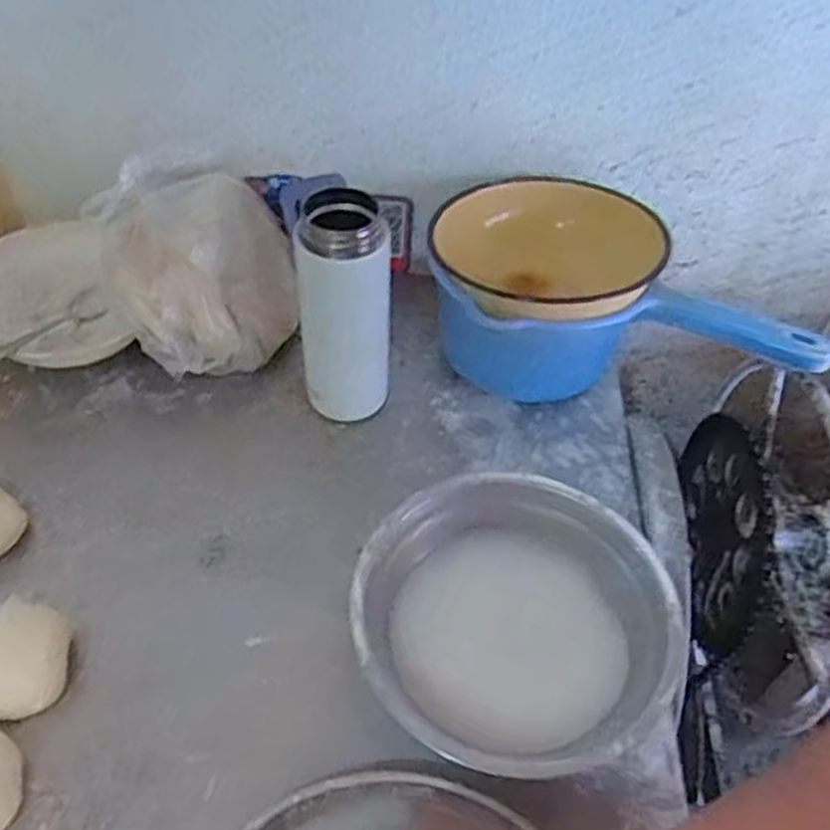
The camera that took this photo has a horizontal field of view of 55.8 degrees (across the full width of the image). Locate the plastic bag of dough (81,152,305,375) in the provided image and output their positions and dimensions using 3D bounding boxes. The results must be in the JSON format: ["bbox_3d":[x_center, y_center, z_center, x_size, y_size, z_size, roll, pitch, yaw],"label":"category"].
[{"bbox_3d":[-0.172,-0.122,0.641,0.134,0.149,0.159,3,48,-2],"label":"plastic bag of dough"}]

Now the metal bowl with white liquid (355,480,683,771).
[{"bbox_3d":[0.061,0.133,0.493,0.190,0.062,0.186,2,48,-3],"label":"metal bowl with white liquid"}]

